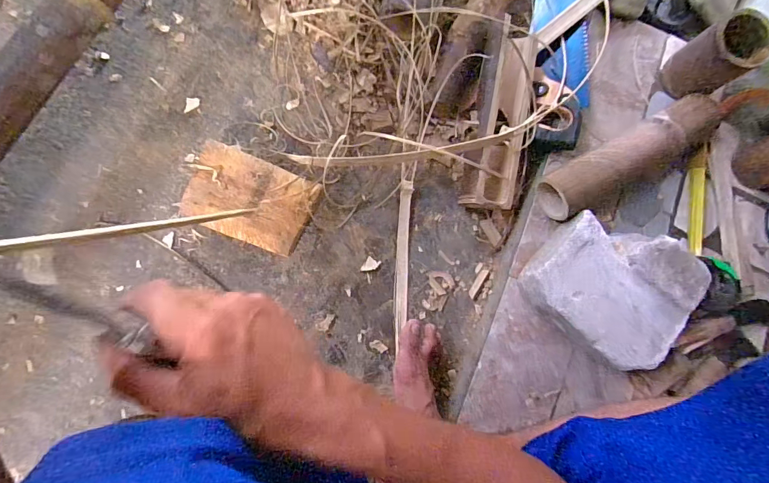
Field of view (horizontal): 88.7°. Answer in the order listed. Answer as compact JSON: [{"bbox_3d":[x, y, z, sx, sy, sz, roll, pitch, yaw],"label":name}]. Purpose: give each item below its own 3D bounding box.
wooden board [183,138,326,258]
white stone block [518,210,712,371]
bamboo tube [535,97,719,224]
[{"bbox_3d":[-0.189,-0.057,0.566,0.175,0.049,0.115,23,81,-6],"label":"wooden board"},{"bbox_3d":[0.320,0.061,0.567,0.213,0.089,0.189,32,80,-4],"label":"white stone block"},{"bbox_3d":[0.378,-0.129,0.608,0.308,0.062,0.079,-29,89,-11],"label":"bamboo tube"}]

